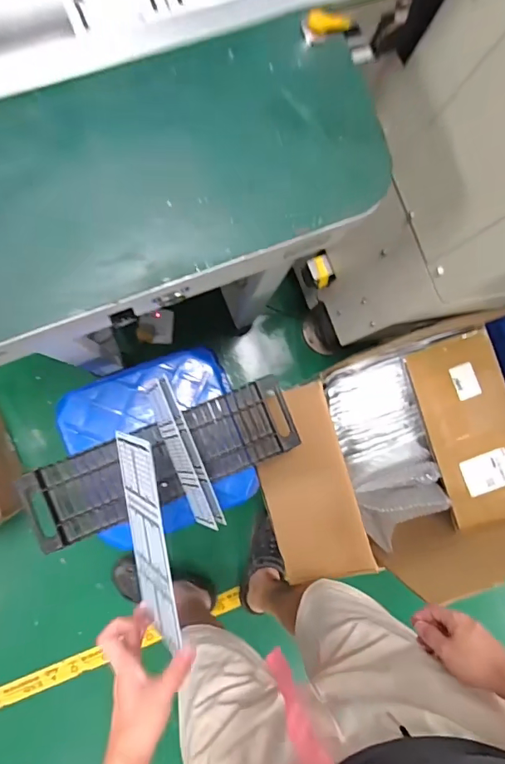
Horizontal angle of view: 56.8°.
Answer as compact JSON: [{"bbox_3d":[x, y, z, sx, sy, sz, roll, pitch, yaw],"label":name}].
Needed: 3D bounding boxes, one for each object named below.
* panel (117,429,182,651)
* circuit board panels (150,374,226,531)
[{"bbox_3d":[-0.116,0.173,0.519,0.004,0.112,0.231,-11,99,-33],"label":"panel"},{"bbox_3d":[-0.106,0.114,0.743,0.025,0.133,0.237,-21,85,-23],"label":"circuit board panels"}]

